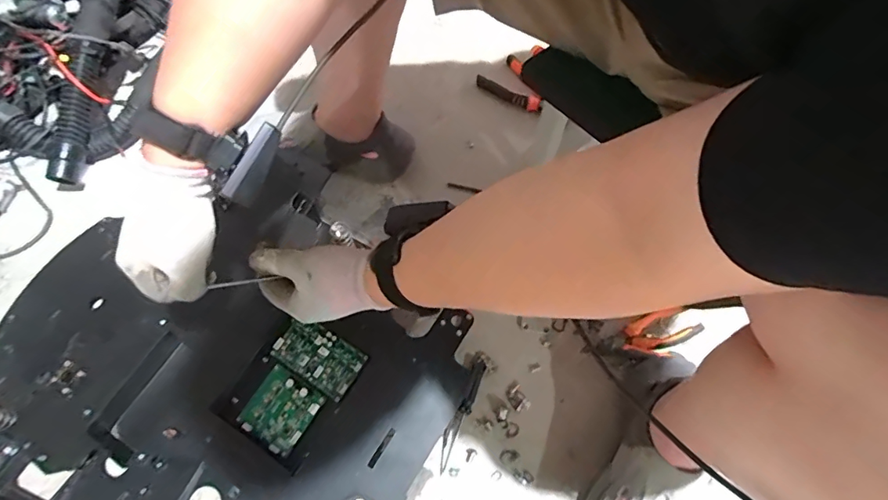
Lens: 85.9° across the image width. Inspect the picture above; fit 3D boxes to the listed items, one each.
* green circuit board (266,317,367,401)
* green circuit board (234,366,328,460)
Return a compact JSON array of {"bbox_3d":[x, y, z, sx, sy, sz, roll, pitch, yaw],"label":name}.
[{"bbox_3d":[-0.157,0.132,0.598,0.110,0.015,0.064,29,65,16],"label":"green circuit board"},{"bbox_3d":[-0.198,0.189,0.570,0.080,0.034,0.079,29,65,16],"label":"green circuit board"}]

